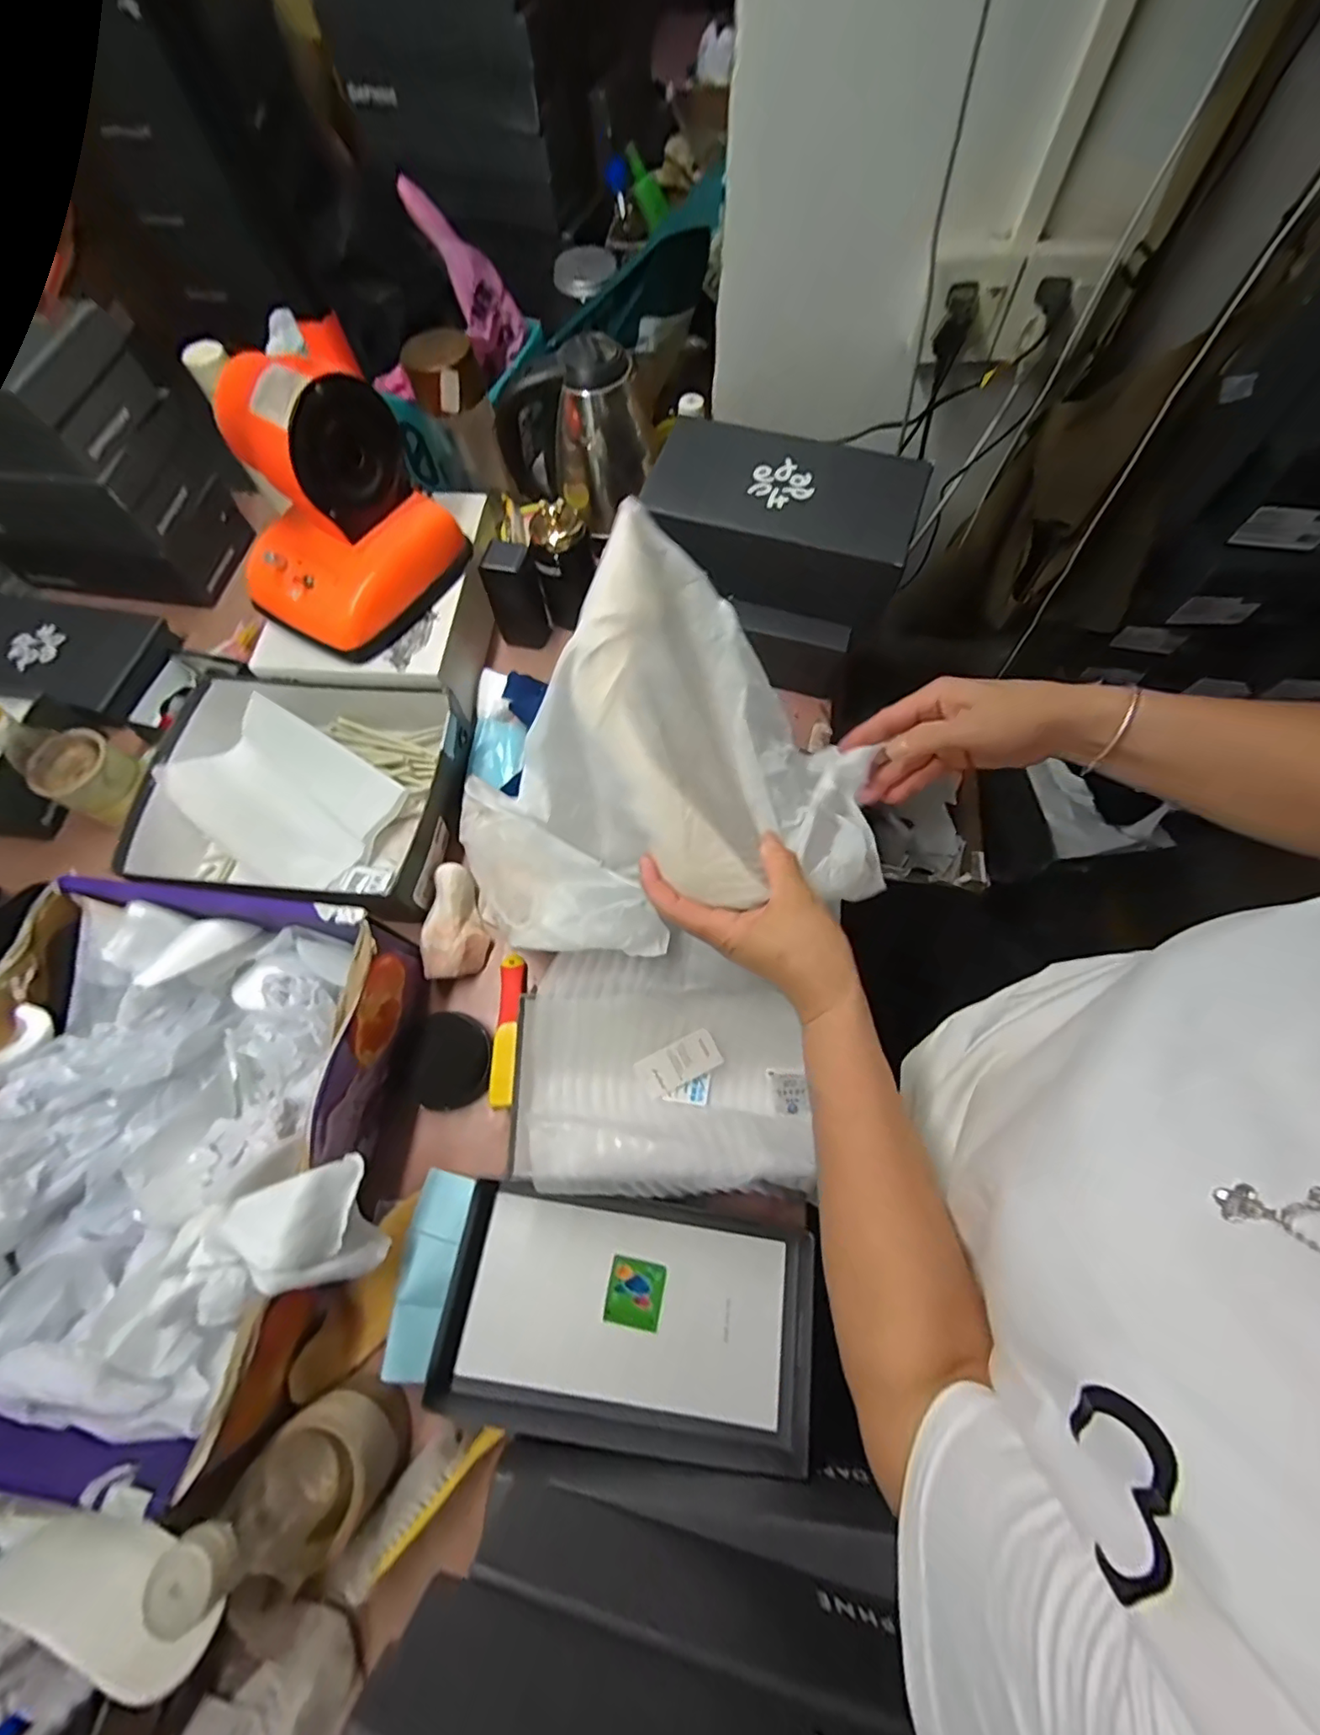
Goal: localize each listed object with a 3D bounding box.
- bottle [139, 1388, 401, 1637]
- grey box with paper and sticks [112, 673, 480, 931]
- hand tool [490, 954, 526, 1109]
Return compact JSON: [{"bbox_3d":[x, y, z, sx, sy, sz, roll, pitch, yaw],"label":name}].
[{"bbox_3d":[-0.252,0.438,0.391,0.087,0.154,0.075,41,74,15],"label":"bottle"},{"bbox_3d":[-0.401,-0.086,0.663,0.327,0.097,0.256,7,69,3],"label":"grey box with paper and sticks"},{"bbox_3d":[-0.156,0.163,0.593,0.026,0.019,0.159,-5,50,-1],"label":"hand tool"}]

